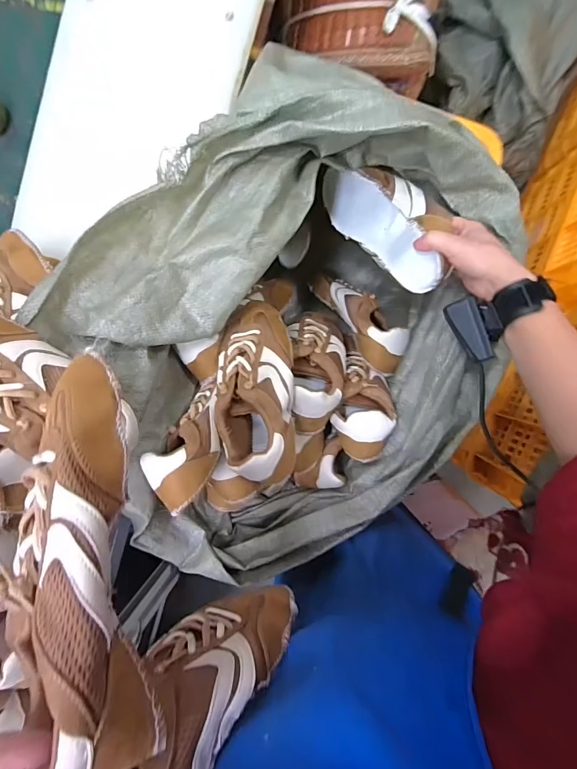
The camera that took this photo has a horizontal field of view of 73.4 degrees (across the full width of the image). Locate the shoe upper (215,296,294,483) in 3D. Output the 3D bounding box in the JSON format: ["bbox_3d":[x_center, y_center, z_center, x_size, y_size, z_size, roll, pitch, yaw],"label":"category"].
[{"bbox_3d":[-0.040,0.001,0.469,0.090,0.071,0.227,-6,72,4],"label":"shoe upper"}]

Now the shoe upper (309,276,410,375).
[{"bbox_3d":[0.103,-0.116,0.616,0.071,0.067,0.220,-39,63,6],"label":"shoe upper"}]

